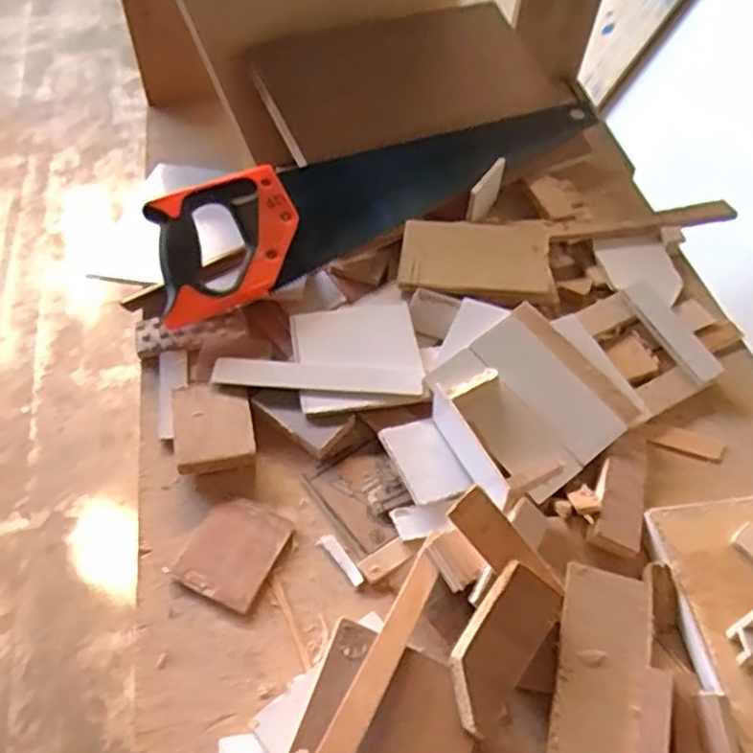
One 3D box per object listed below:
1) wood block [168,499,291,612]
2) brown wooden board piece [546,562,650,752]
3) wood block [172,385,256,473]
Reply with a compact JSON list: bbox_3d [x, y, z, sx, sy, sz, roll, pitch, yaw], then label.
[{"bbox_3d":[-0.103,0.125,0.500,0.064,0.008,0.073,22,58,17],"label":"wood block"},{"bbox_3d":[0.142,0.185,0.436,0.055,0.008,0.128,10,55,10],"label":"brown wooden board piece"},{"bbox_3d":[-0.130,0.040,0.554,0.059,0.022,0.072,-13,55,-7],"label":"wood block"}]

